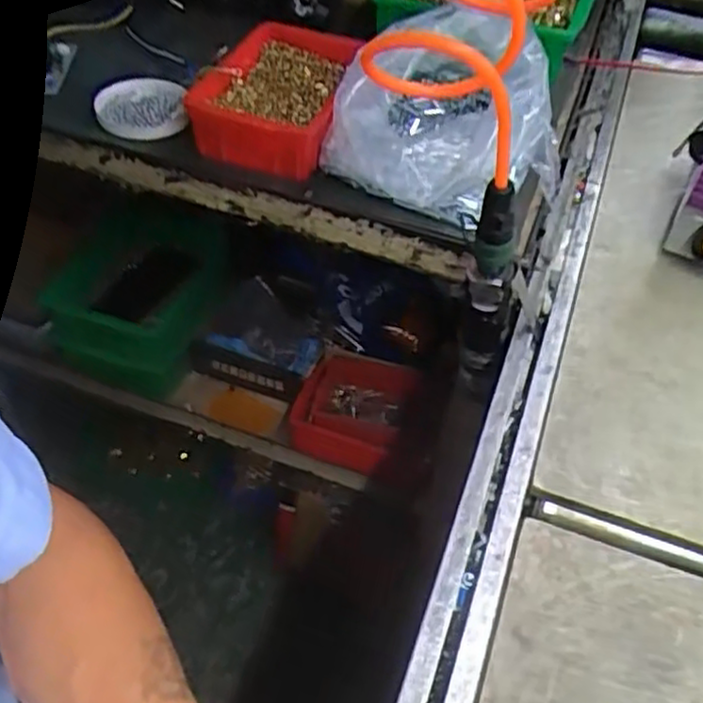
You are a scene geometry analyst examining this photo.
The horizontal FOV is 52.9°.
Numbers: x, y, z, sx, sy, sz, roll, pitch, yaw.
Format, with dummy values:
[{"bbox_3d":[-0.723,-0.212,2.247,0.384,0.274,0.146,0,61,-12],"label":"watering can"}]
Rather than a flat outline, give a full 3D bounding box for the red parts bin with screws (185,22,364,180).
[{"bbox_3d":[-0.073,-0.259,0.724,0.133,0.063,0.190,16,49,9],"label":"red parts bin with screws"}]

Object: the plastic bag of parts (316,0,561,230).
[{"bbox_3d":[0.103,-0.218,0.672,0.197,0.123,0.195,29,52,20],"label":"plastic bag of parts"}]

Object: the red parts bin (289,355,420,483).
[{"bbox_3d":[0.008,0.081,0.942,0.164,0.072,0.133,15,49,8],"label":"red parts bin"}]

